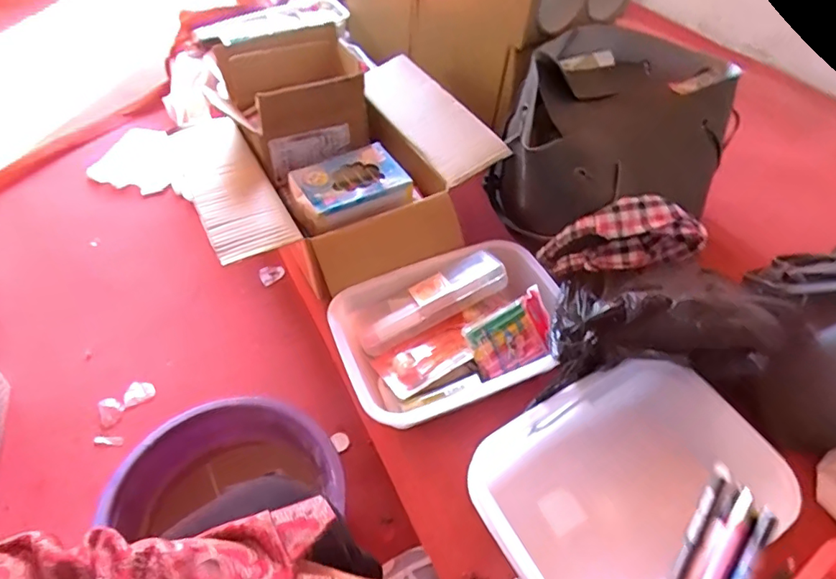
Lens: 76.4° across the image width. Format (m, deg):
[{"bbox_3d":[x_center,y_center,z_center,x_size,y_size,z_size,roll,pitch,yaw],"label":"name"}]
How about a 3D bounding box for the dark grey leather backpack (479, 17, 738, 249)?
[{"bbox_3d":[0.288,-0.232,0.795,0.393,0.189,0.260,-19,51,-17],"label":"dark grey leather backpack"}]

